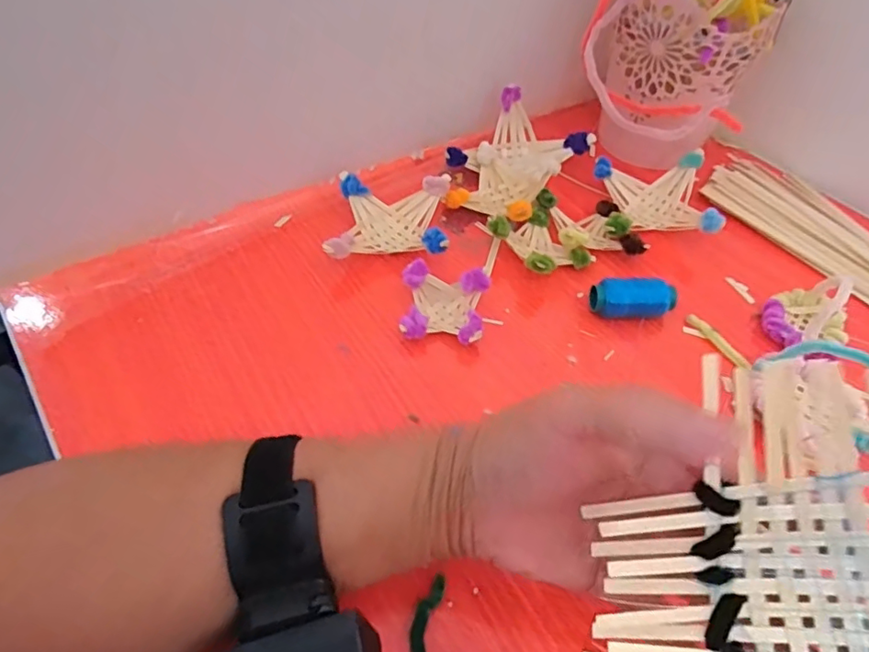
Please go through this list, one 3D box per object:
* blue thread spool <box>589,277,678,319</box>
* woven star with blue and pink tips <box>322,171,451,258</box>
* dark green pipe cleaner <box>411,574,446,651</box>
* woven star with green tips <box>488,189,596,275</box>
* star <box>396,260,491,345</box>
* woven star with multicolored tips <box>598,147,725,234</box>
[{"bbox_3d":[0.135,-0.016,0.381,0.055,0.025,0.022,1,51,-1],"label":"blue thread spool"},{"bbox_3d":[-0.032,-0.076,0.418,0.082,0.036,0.081,3,51,0],"label":"woven star with blue and pink tips"},{"bbox_3d":[0.000,0.140,0.256,0.023,0.008,0.044,-13,52,-13],"label":"dark green pipe cleaner"},{"bbox_3d":[0.079,-0.063,0.414,0.064,0.029,0.064,-28,57,-23],"label":"woven star with green tips"},{"bbox_3d":[0.006,-0.012,0.370,0.053,0.031,0.049,7,51,3],"label":"star"},{"bbox_3d":[0.173,-0.101,0.443,0.080,0.036,0.081,3,51,0],"label":"woven star with multicolored tips"}]

